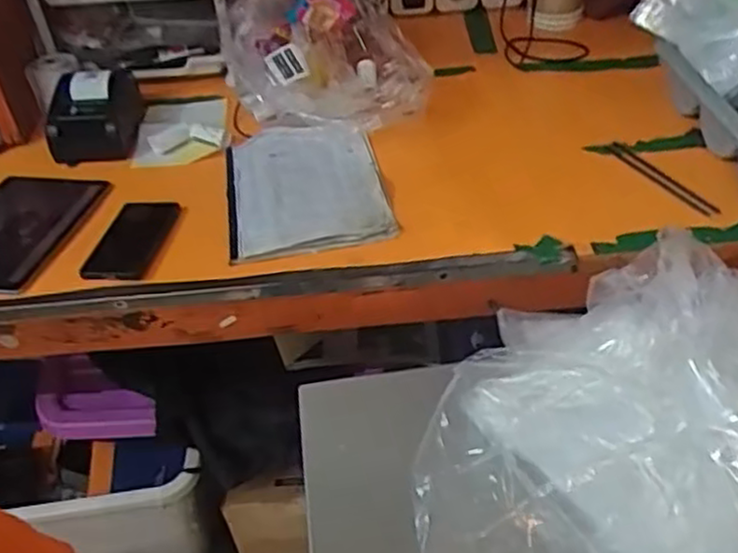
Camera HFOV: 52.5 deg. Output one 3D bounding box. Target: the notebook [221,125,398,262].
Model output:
[{"bbox_3d":[-0.091,-0.124,1.027,0.207,0.029,0.303,-15,38,-1],"label":"notebook"}]

